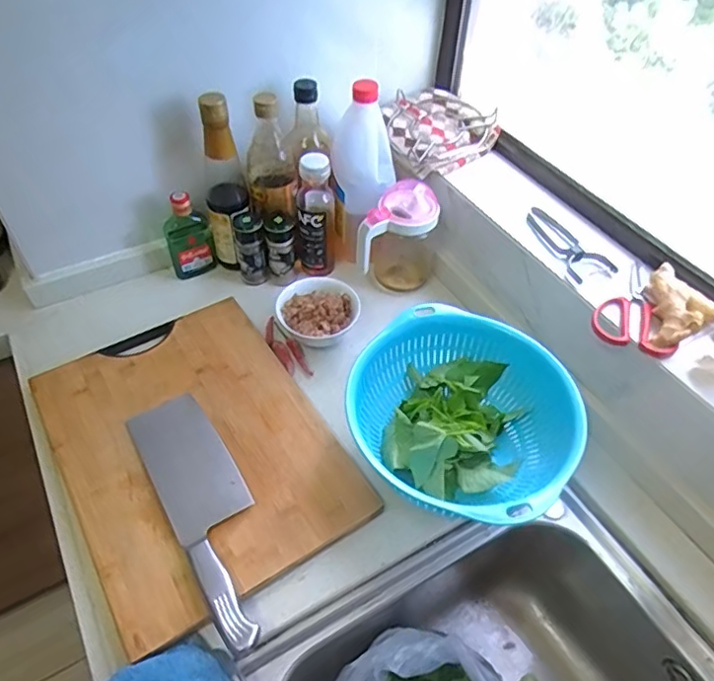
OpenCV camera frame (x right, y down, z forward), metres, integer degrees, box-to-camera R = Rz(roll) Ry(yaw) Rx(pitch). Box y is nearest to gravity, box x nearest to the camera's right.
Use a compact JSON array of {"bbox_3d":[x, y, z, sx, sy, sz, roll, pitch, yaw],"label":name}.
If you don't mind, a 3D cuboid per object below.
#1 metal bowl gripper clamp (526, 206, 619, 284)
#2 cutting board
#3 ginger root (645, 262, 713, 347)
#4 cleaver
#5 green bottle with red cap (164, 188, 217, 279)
[{"bbox_3d":[0.263,-0.126,0.716,0.055,0.015,0.138,-14,51,-14],"label":"metal bowl gripper clamp"},{"bbox_3d":[-0.192,0.116,0.671,0.276,0.015,0.385,-27,55,-23],"label":"cutting board"},{"bbox_3d":[0.341,-0.034,0.626,0.087,0.031,0.079,-30,56,-25],"label":"ginger root"},{"bbox_3d":[-0.158,0.170,0.606,0.084,0.025,0.302,-25,54,-22],"label":"cleaver"},{"bbox_3d":[-0.247,-0.155,0.840,0.062,0.145,0.027,-18,52,-17],"label":"green bottle with red cap"}]

